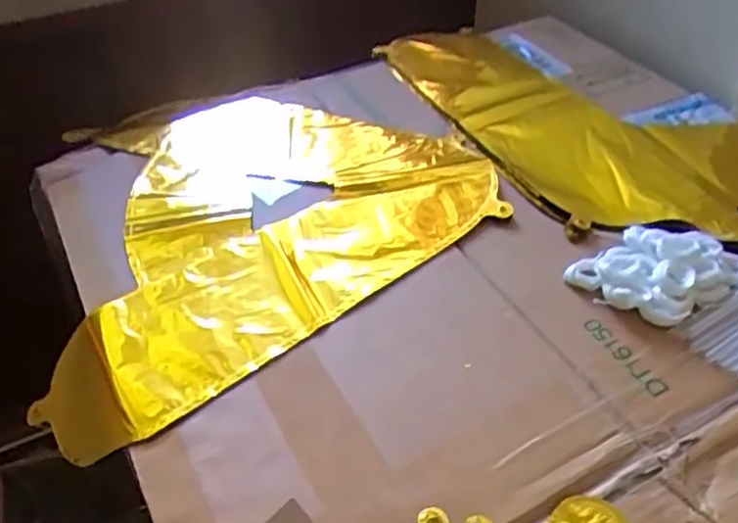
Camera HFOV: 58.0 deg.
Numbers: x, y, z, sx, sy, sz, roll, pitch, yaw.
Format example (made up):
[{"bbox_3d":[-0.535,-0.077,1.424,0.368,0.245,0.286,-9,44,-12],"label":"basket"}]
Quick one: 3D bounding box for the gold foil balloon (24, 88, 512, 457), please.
[{"bbox_3d":[-0.124,-0.049,0.545,0.355,0.043,0.346,-30,50,-27],"label":"gold foil balloon"}]

